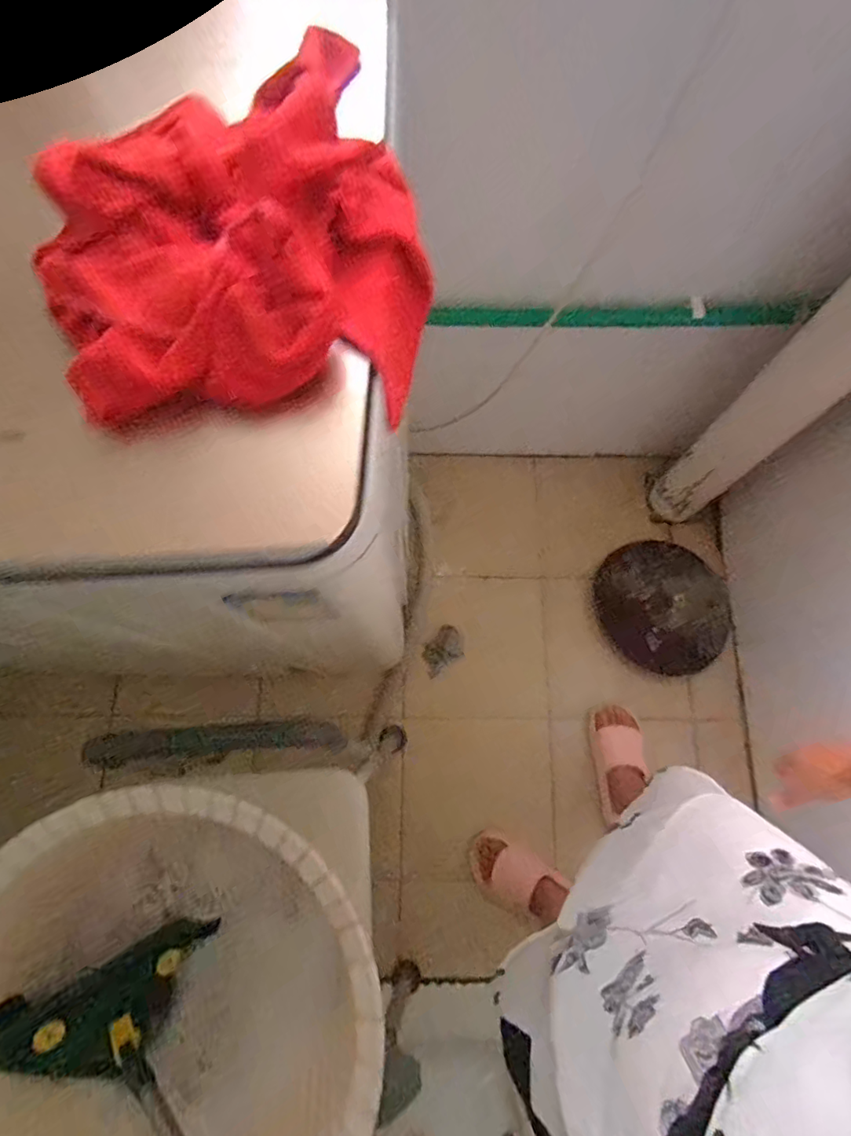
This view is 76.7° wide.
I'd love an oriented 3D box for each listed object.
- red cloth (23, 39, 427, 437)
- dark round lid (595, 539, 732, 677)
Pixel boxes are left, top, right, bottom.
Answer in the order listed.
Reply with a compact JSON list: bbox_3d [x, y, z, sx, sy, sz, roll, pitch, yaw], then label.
[{"bbox_3d":[-0.100,-0.180,0.293,0.192,0.080,0.210,-16,76,-5],"label":"red cloth"},{"bbox_3d":[0.513,0.081,1.153,0.267,0.018,0.282,0,75,-1],"label":"dark round lid"}]

